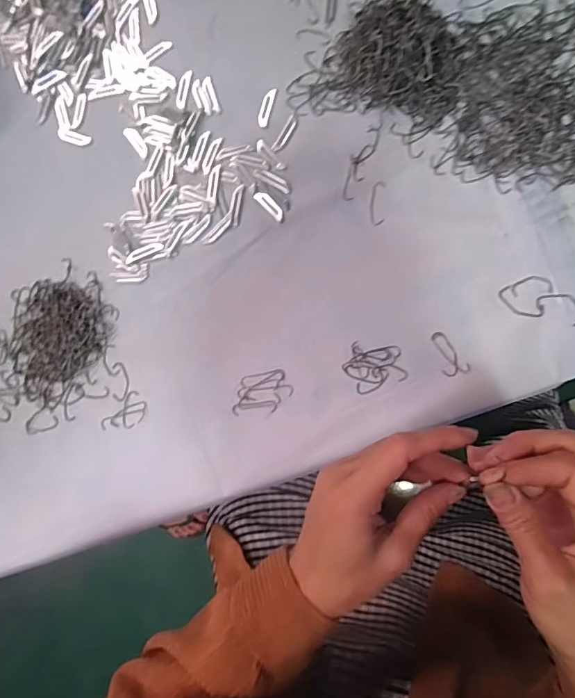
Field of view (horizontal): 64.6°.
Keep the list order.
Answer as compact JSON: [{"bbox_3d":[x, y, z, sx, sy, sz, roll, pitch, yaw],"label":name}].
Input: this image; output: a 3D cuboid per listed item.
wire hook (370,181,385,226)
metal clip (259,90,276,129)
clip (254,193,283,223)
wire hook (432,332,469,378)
[{"bbox_3d":[0.085,-0.139,0.432,0.013,0.004,0.042,1,86,9],"label":"wire hook"},{"bbox_3d":[-0.021,-0.244,0.459,0.012,0.004,0.040,15,88,10],"label":"metal clip"},{"bbox_3d":[-0.017,-0.140,0.447,0.013,0.004,0.040,-44,81,3],"label":"clip"},{"bbox_3d":[0.143,0.006,0.409,0.022,0.004,0.044,-35,81,5],"label":"wire hook"}]

